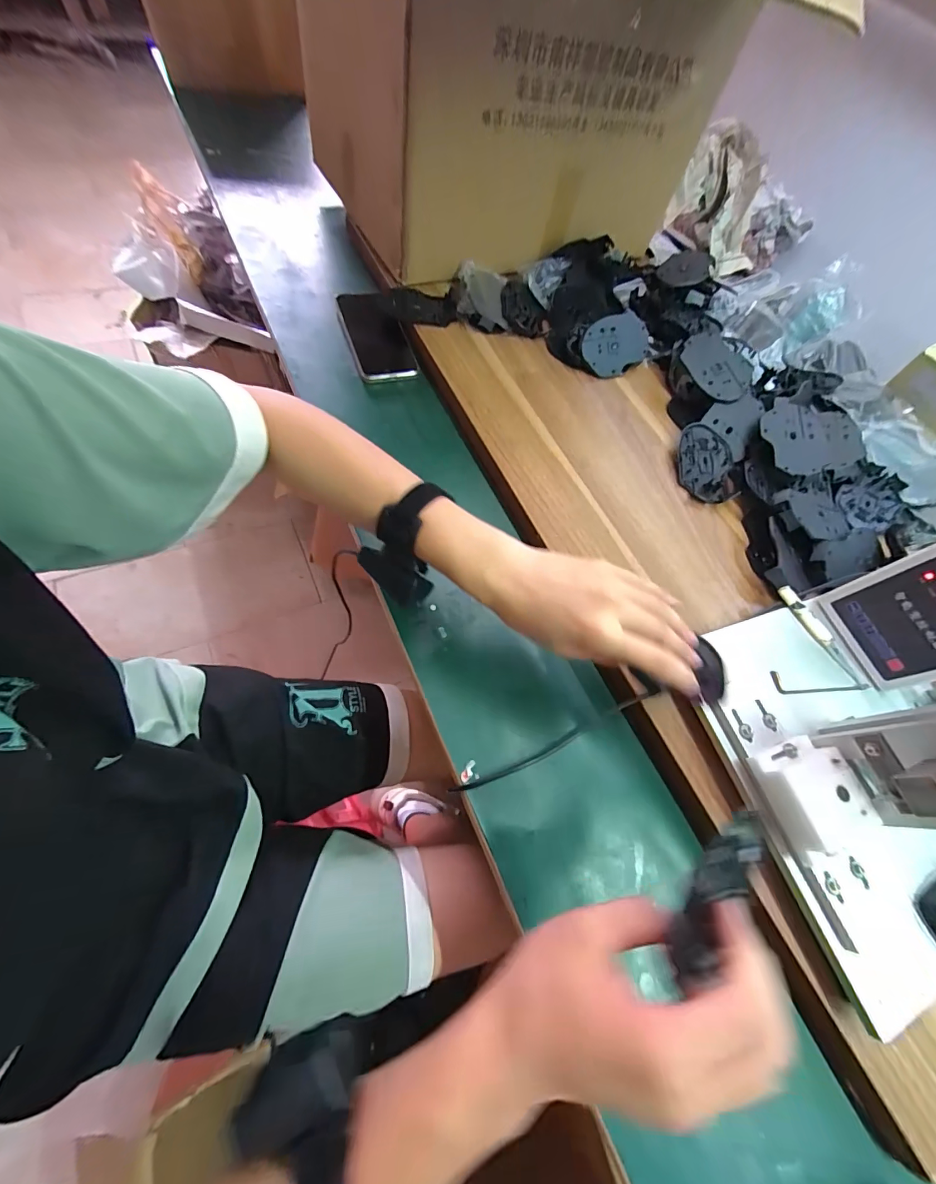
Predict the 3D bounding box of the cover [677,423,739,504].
[{"bbox_3d":[0.313,-0.172,0.551,0.072,0.011,0.117,17,63,-2],"label":"cover"}]

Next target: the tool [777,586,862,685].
[{"bbox_3d":[0.370,0.042,0.439,0.018,0.008,0.114,-25,71,-21],"label":"tool"}]

